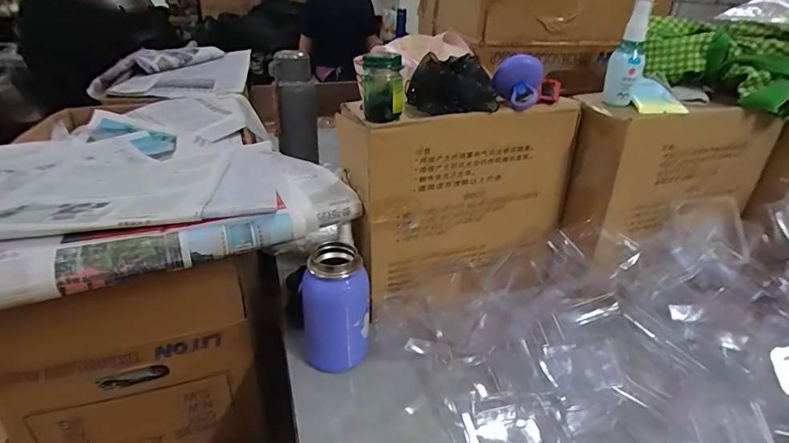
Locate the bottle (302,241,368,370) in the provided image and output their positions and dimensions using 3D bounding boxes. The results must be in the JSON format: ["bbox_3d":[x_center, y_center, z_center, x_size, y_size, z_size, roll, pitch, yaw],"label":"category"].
[{"bbox_3d":[-0.066,0.102,0.520,0.072,0.139,0.062,-1,30,-5],"label":"bottle"}]

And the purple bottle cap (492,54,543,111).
[{"bbox_3d":[0.146,-0.167,0.543,0.055,0.058,0.029,7,29,10],"label":"purple bottle cap"}]

